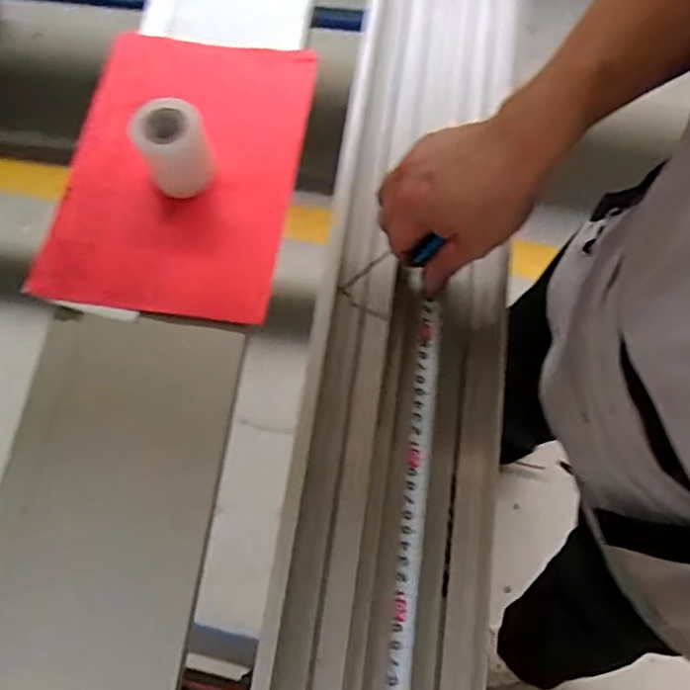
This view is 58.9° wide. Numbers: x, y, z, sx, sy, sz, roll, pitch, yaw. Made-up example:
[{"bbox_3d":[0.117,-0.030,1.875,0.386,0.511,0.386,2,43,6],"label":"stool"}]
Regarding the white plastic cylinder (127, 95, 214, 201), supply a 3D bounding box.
[{"bbox_3d":[-0.148,-0.172,0.532,0.056,0.063,0.056,-18,71,-5],"label":"white plastic cylinder"}]

